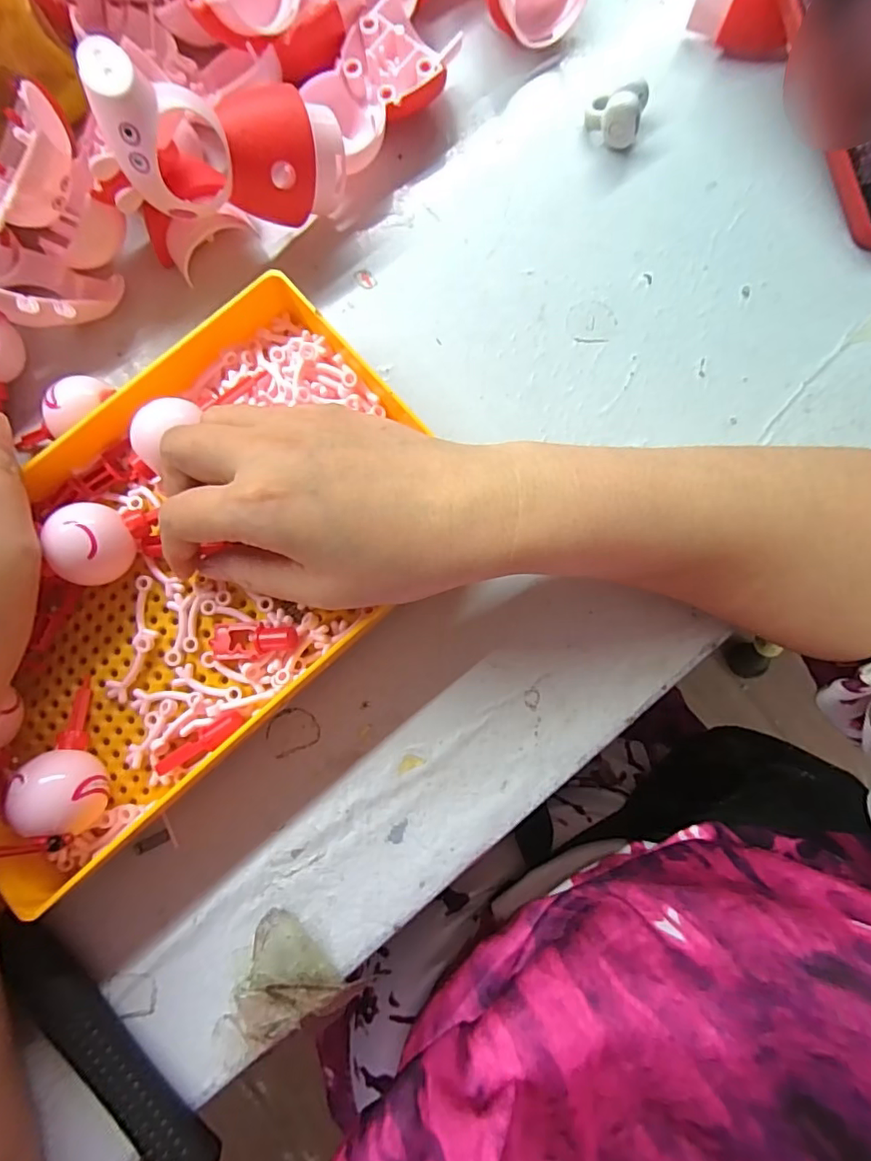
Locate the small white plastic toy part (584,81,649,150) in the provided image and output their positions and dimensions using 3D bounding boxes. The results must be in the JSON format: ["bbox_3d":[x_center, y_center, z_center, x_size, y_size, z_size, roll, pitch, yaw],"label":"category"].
[{"bbox_3d":[0.093,-0.242,0.284,0.028,0.020,0.027,0,83,0],"label":"small white plastic toy part"}]

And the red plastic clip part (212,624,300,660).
[{"bbox_3d":[-0.080,0.027,0.240,0.039,0.011,0.016,-1,83,-1],"label":"red plastic clip part"}]

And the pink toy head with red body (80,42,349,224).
[{"bbox_3d":[-0.093,-0.189,0.246,0.107,0.054,0.043,-13,83,-29],"label":"pink toy head with red body"}]

